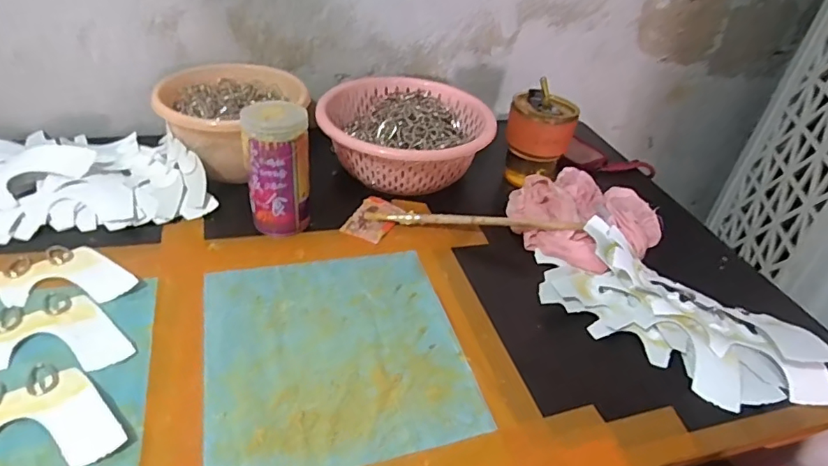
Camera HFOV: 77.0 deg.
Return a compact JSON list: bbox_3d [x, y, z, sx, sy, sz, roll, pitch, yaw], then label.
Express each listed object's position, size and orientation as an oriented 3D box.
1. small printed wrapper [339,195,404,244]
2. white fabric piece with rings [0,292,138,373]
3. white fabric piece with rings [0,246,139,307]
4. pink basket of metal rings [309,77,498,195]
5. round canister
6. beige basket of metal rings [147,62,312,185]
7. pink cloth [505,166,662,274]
[{"bbox_3d":[-0.048,-0.018,0.624,0.054,0.012,0.076,21,40,17],"label":"small printed wrapper"},{"bbox_3d":[-0.357,0.086,0.440,0.222,0.005,0.083,-2,38,-12],"label":"white fabric piece with rings"},{"bbox_3d":[-0.384,0.047,0.485,0.216,0.006,0.082,-9,40,-20],"label":"white fabric piece with rings"},{"bbox_3d":[-0.013,-0.137,0.706,0.219,0.069,0.199,-2,39,-12],"label":"pink basket of metal rings"},{"bbox_3d":[-0.148,-0.068,0.567,0.067,0.136,0.064,-6,39,-17],"label":"round canister"},{"bbox_3d":[-0.232,-0.142,0.667,0.166,0.092,0.175,26,41,23],"label":"beige basket of metal rings"},{"bbox_3d":[0.207,-0.022,0.641,0.170,0.039,0.161,29,42,25],"label":"pink cloth"}]

